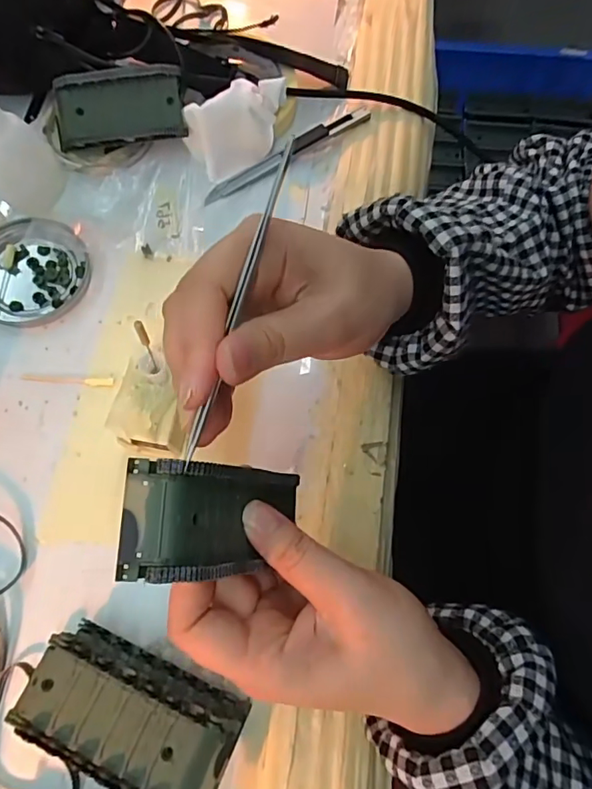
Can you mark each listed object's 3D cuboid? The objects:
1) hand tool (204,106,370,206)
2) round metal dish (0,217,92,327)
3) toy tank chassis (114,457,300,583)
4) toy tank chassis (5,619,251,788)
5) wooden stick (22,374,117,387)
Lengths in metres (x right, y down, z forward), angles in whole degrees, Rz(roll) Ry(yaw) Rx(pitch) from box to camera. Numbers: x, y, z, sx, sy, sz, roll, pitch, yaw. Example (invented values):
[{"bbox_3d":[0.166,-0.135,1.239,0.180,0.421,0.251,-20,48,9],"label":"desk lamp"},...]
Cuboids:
[{"bbox_3d":[-0.006,-0.178,0.371,0.138,0.013,0.013,-30,75,-11],"label":"hand tool"},{"bbox_3d":[-0.181,-0.082,0.342,0.080,0.008,0.075,1,72,-2],"label":"round metal dish"},{"bbox_3d":[-0.029,0.052,0.211,0.019,0.088,0.043,-2,77,36],"label":"toy tank chassis"},{"bbox_3d":[-0.081,0.154,0.250,0.106,0.033,0.051,23,73,6],"label":"toy tank chassis"},{"bbox_3d":[-0.144,-0.009,0.320,0.059,0.004,0.006,4,72,-1],"label":"wooden stick"}]

